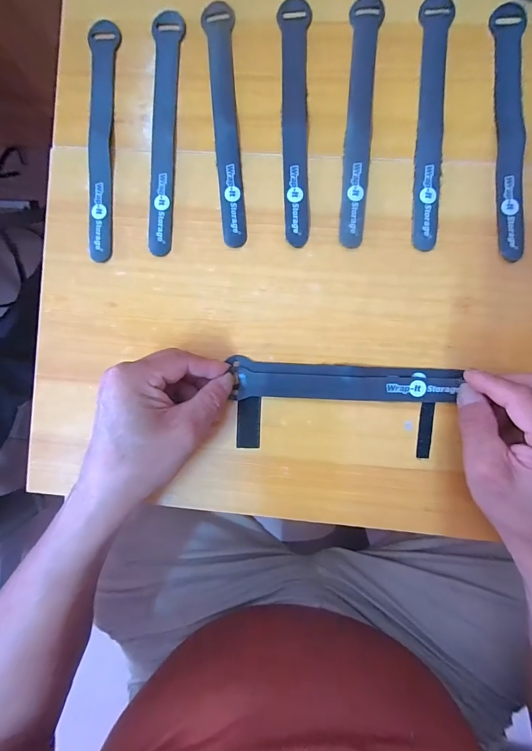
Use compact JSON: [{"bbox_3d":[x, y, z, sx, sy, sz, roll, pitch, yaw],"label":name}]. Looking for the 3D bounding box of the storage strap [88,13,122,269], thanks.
[{"bbox_3d":[-0.140,-0.198,0.290,0.022,0.004,0.198,1,91,4],"label":"storage strap"}]

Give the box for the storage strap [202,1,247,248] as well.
[{"bbox_3d":[-0.032,-0.207,0.283,0.023,0.004,0.198,-6,90,4],"label":"storage strap"}]

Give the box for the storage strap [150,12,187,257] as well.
[{"bbox_3d":[-0.085,-0.202,0.287,0.024,0.004,0.200,1,91,4],"label":"storage strap"}]

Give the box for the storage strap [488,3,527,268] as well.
[{"bbox_3d":[0.191,-0.188,0.267,0.023,0.004,0.192,-1,91,4],"label":"storage strap"}]

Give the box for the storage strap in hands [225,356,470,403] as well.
[{"bbox_3d":[0.061,0.005,0.277,0.175,0.009,0.030,2,91,4],"label":"storage strap in hands"}]

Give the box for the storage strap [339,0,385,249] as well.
[{"bbox_3d":[0.076,-0.203,0.275,0.023,0.004,0.195,3,91,4],"label":"storage strap"}]

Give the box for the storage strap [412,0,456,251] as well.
[{"bbox_3d":[0.131,-0.199,0.271,0.023,0.004,0.196,4,91,4],"label":"storage strap"}]

